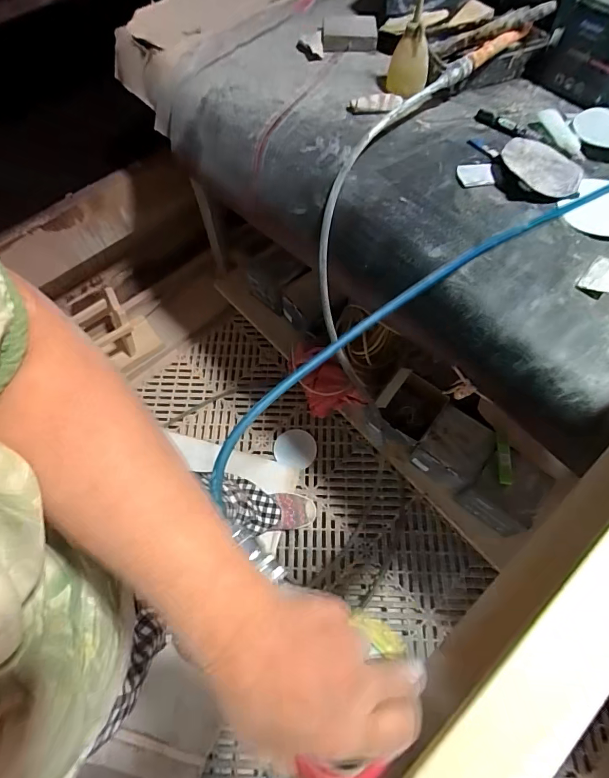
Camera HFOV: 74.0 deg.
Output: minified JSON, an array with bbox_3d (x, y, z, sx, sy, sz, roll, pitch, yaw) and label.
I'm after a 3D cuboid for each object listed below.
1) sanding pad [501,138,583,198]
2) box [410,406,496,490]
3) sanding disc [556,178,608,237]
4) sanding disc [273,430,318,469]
[{"bbox_3d":[0.330,-0.309,0.564,0.111,0.020,0.105,26,67,14],"label":"sanding pad"},{"bbox_3d":[0.336,0.134,0.905,0.135,0.103,0.136,36,70,18],"label":"box"},{"bbox_3d":[0.400,-0.240,0.536,0.104,0.006,0.098,-1,63,2],"label":"sanding disc"},{"bbox_3d":[-0.026,0.168,1.140,0.116,0.006,0.107,-1,63,2],"label":"sanding disc"}]

